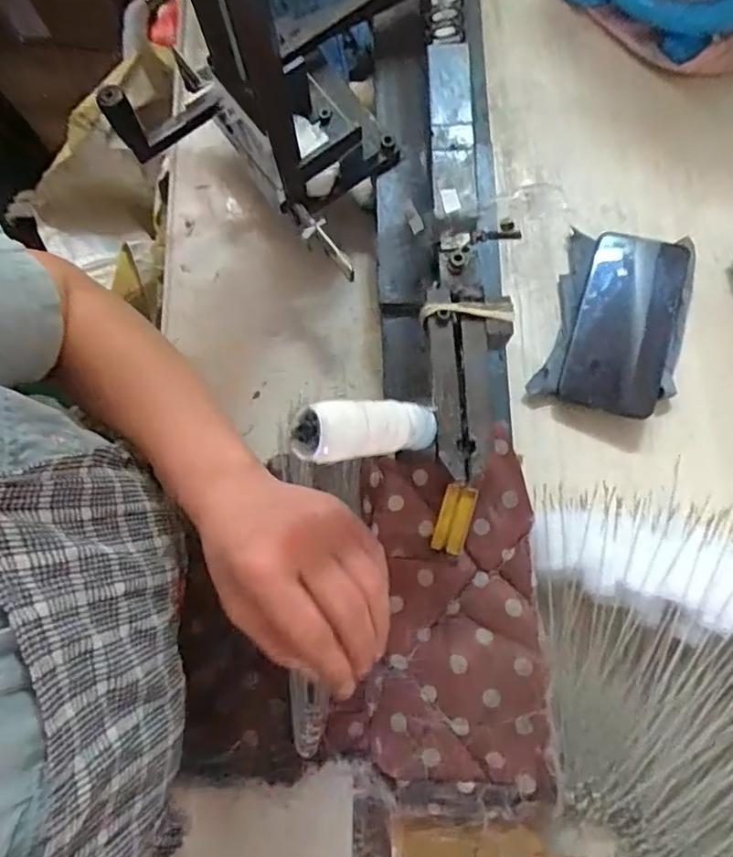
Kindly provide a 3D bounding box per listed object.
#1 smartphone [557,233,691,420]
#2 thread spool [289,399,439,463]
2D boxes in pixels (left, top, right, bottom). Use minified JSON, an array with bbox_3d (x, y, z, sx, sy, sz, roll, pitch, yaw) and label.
[{"bbox_3d":[0.222,-0.091,0.504,0.078,0.016,0.162,16,78,16],"label":"smartphone"},{"bbox_3d":[0.008,0.000,0.280,0.024,0.097,0.025,3,94,42],"label":"thread spool"}]

